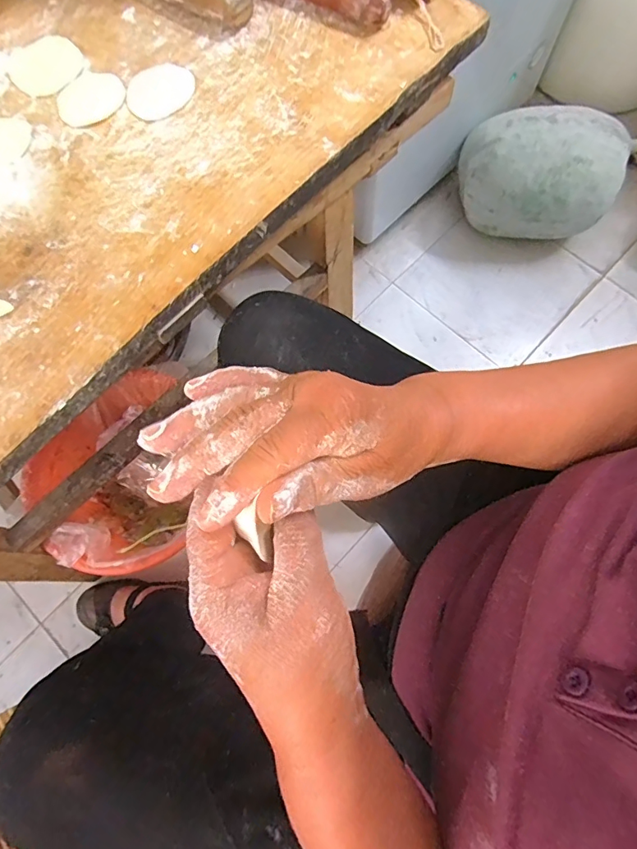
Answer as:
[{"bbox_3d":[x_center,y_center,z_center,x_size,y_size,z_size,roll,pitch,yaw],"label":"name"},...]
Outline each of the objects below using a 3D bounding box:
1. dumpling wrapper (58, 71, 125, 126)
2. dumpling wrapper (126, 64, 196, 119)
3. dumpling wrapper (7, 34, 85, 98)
[{"bbox_3d":[-0.225,-0.323,0.463,0.066,0.004,0.066,-1,74,2],"label":"dumpling wrapper"},{"bbox_3d":[-0.156,-0.330,0.463,0.069,0.004,0.069,-1,74,2],"label":"dumpling wrapper"},{"bbox_3d":[-0.276,-0.364,0.474,0.070,0.004,0.076,-1,74,2],"label":"dumpling wrapper"}]

